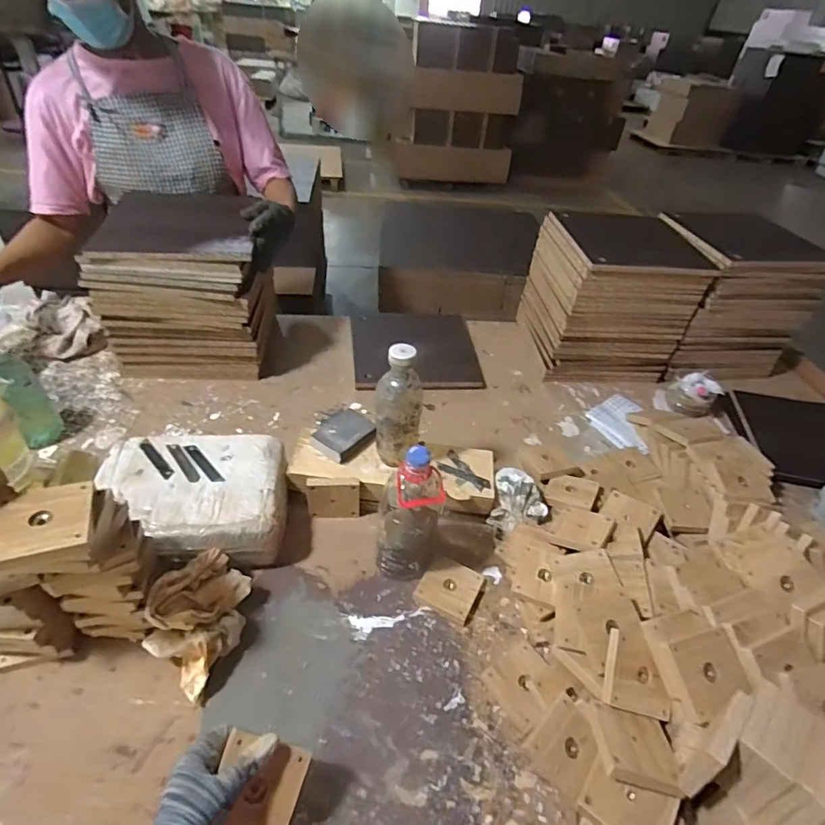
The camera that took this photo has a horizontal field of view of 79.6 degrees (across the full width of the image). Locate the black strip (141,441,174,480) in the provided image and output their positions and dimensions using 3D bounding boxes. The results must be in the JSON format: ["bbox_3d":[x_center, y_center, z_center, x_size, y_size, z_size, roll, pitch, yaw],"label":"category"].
[{"bbox_3d":[-0.397,0.072,0.765,0.094,0.007,0.017,34,46,31],"label":"black strip"}]

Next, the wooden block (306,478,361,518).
[{"bbox_3d":[-0.128,0.141,0.814,0.081,0.082,0.019,-2,39,-11],"label":"wooden block"}]

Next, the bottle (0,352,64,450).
[{"bbox_3d":[-0.656,-0.029,0.833,0.064,0.193,0.054,-22,47,-31],"label":"bottle"}]

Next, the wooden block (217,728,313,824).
[{"bbox_3d":[-0.145,0.359,0.471,0.081,0.008,0.081,26,61,-14],"label":"wooden block"}]

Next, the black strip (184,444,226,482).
[{"bbox_3d":[-0.324,0.079,0.768,0.018,0.005,0.097,-29,50,-36],"label":"black strip"}]

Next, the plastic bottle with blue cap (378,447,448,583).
[{"bbox_3d":[-0.003,0.141,0.704,0.086,0.223,0.082,9,38,3],"label":"plastic bottle with blue cap"}]

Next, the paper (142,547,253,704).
[{"bbox_3d":[-0.277,0.258,0.639,0.126,0.048,0.151,34,45,0],"label":"paper"}]

